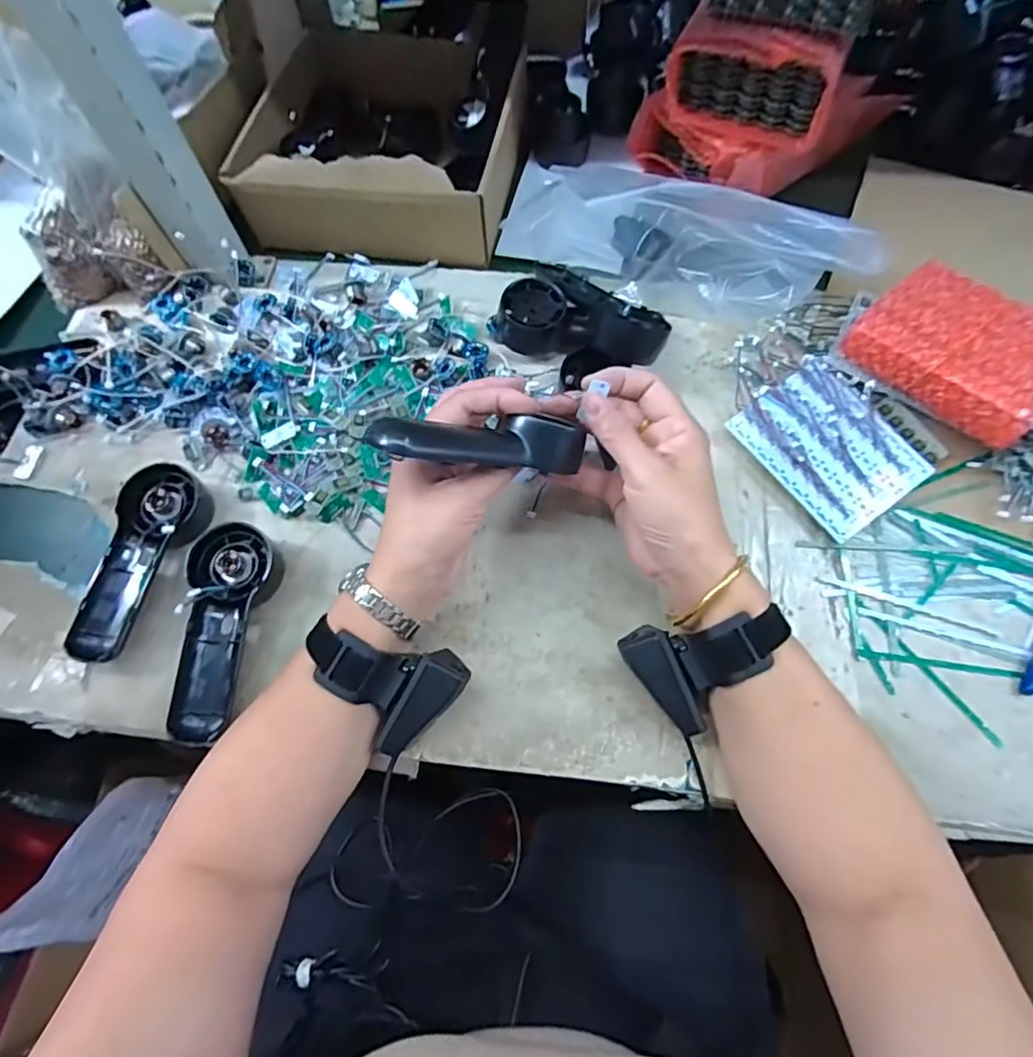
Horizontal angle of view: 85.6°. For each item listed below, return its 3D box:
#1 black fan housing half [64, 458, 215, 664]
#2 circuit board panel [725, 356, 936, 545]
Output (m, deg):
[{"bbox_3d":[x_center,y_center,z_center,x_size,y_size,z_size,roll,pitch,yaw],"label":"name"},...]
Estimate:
[{"bbox_3d":[-0.279,0.024,0.421,0.058,0.028,0.149,7,70,5],"label":"black fan housing half"},{"bbox_3d":[0.252,-0.069,0.444,0.110,0.008,0.127,-35,74,-7],"label":"circuit board panel"}]

